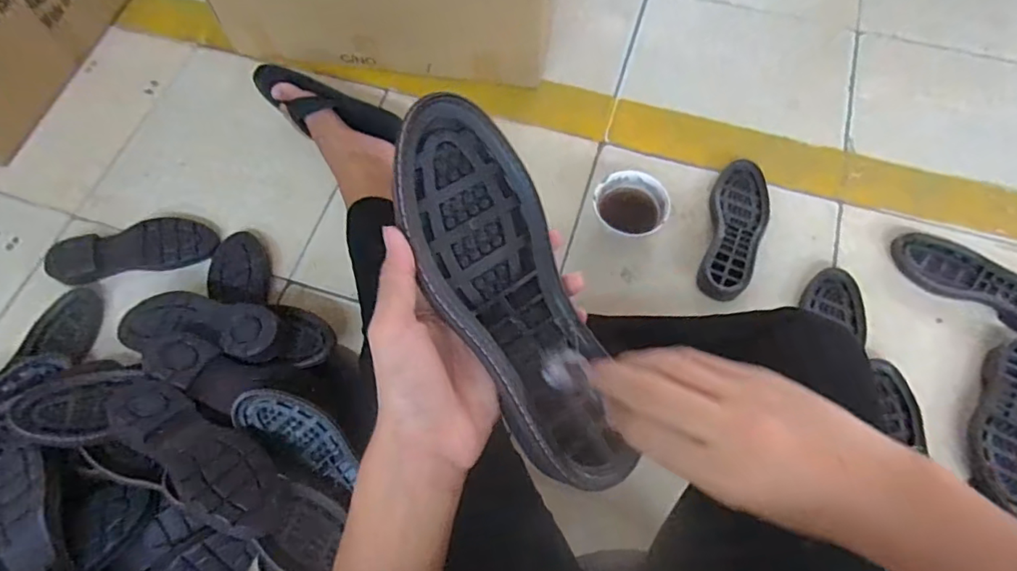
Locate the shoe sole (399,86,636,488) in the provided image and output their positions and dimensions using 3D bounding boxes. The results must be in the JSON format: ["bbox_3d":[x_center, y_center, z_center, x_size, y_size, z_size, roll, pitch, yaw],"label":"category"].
[{"bbox_3d":[0.000,0.004,0.325,0.081,0.034,0.237,-23,83,-8],"label":"shoe sole"}]

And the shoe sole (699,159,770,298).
[{"bbox_3d":[0.359,-0.088,0.871,0.090,0.024,0.247,13,67,7],"label":"shoe sole"}]

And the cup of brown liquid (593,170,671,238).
[{"bbox_3d":[0.191,-0.120,0.870,0.114,0.048,0.111,-1,66,1],"label":"cup of brown liquid"}]

